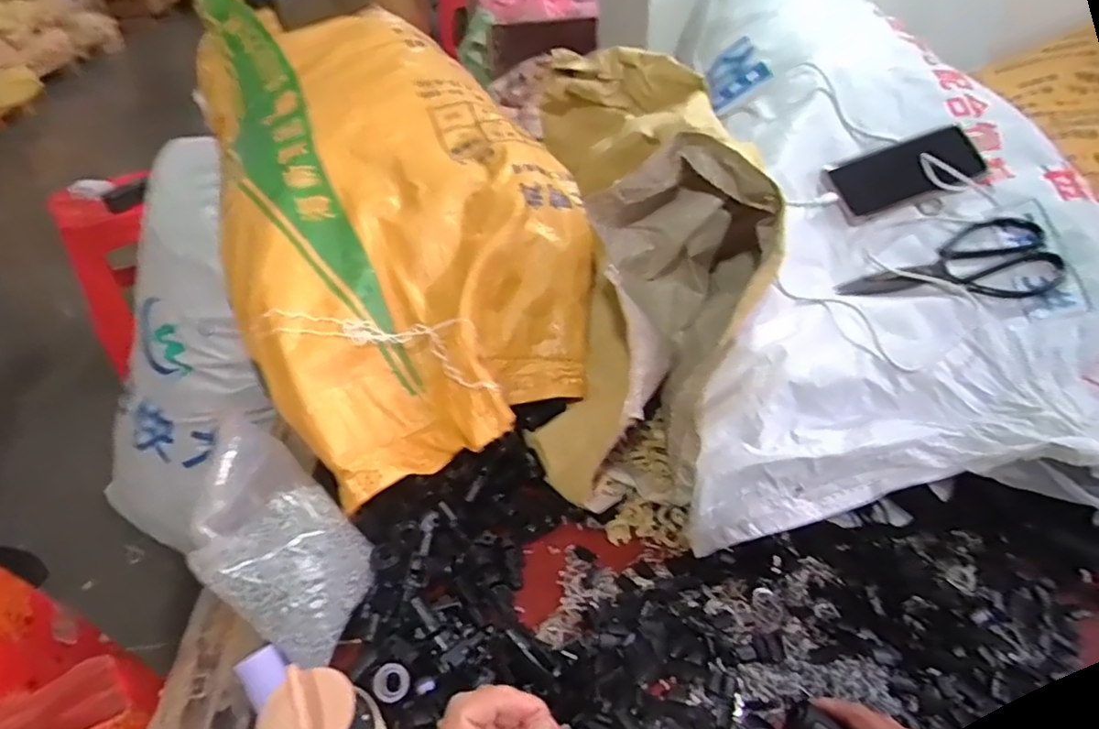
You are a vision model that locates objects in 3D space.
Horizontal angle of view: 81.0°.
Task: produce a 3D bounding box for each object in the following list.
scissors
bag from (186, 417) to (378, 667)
[{"bbox_3d":[0.396,-0.090,0.638,0.195,0.018,0.081,-14,58,10],"label":"scissors"},{"bbox_3d":[-0.233,0.152,0.557,0.176,0.103,0.122,26,48,30],"label":"bag"}]

